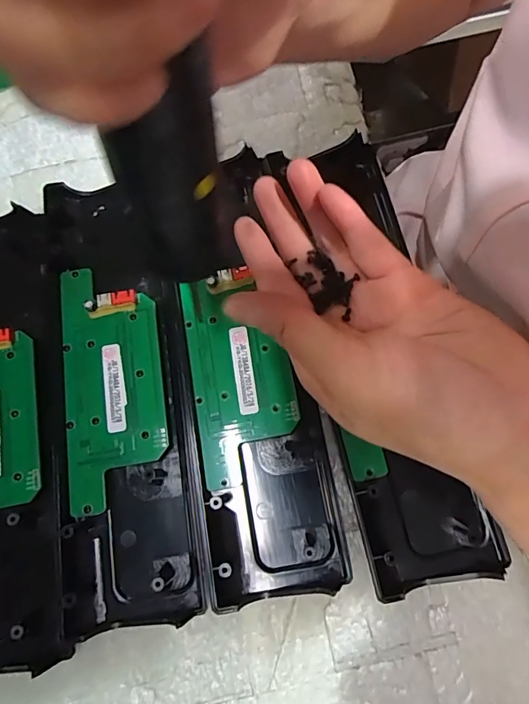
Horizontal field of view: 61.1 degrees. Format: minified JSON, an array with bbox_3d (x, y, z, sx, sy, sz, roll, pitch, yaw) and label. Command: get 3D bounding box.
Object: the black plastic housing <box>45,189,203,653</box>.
[{"bbox_3d":[-0.083,0.017,0.248,0.068,0.016,0.242,-9,75,0],"label":"black plastic housing"}]

